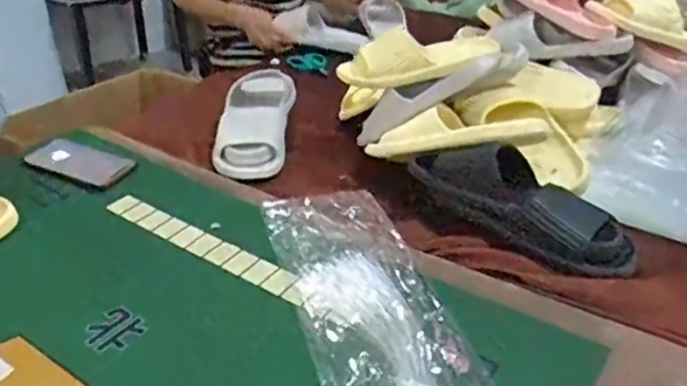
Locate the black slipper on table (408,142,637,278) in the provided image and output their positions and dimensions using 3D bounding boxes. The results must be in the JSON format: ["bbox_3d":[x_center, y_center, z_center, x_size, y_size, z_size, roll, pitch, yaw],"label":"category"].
[{"bbox_3d":[0.222,0.001,0.786,0.107,0.085,0.287,-25,39,-36],"label":"black slipper on table"}]

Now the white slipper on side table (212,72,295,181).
[{"bbox_3d":[-0.144,-0.106,1.015,0.122,0.052,0.225,-1,49,0],"label":"white slipper on side table"}]

